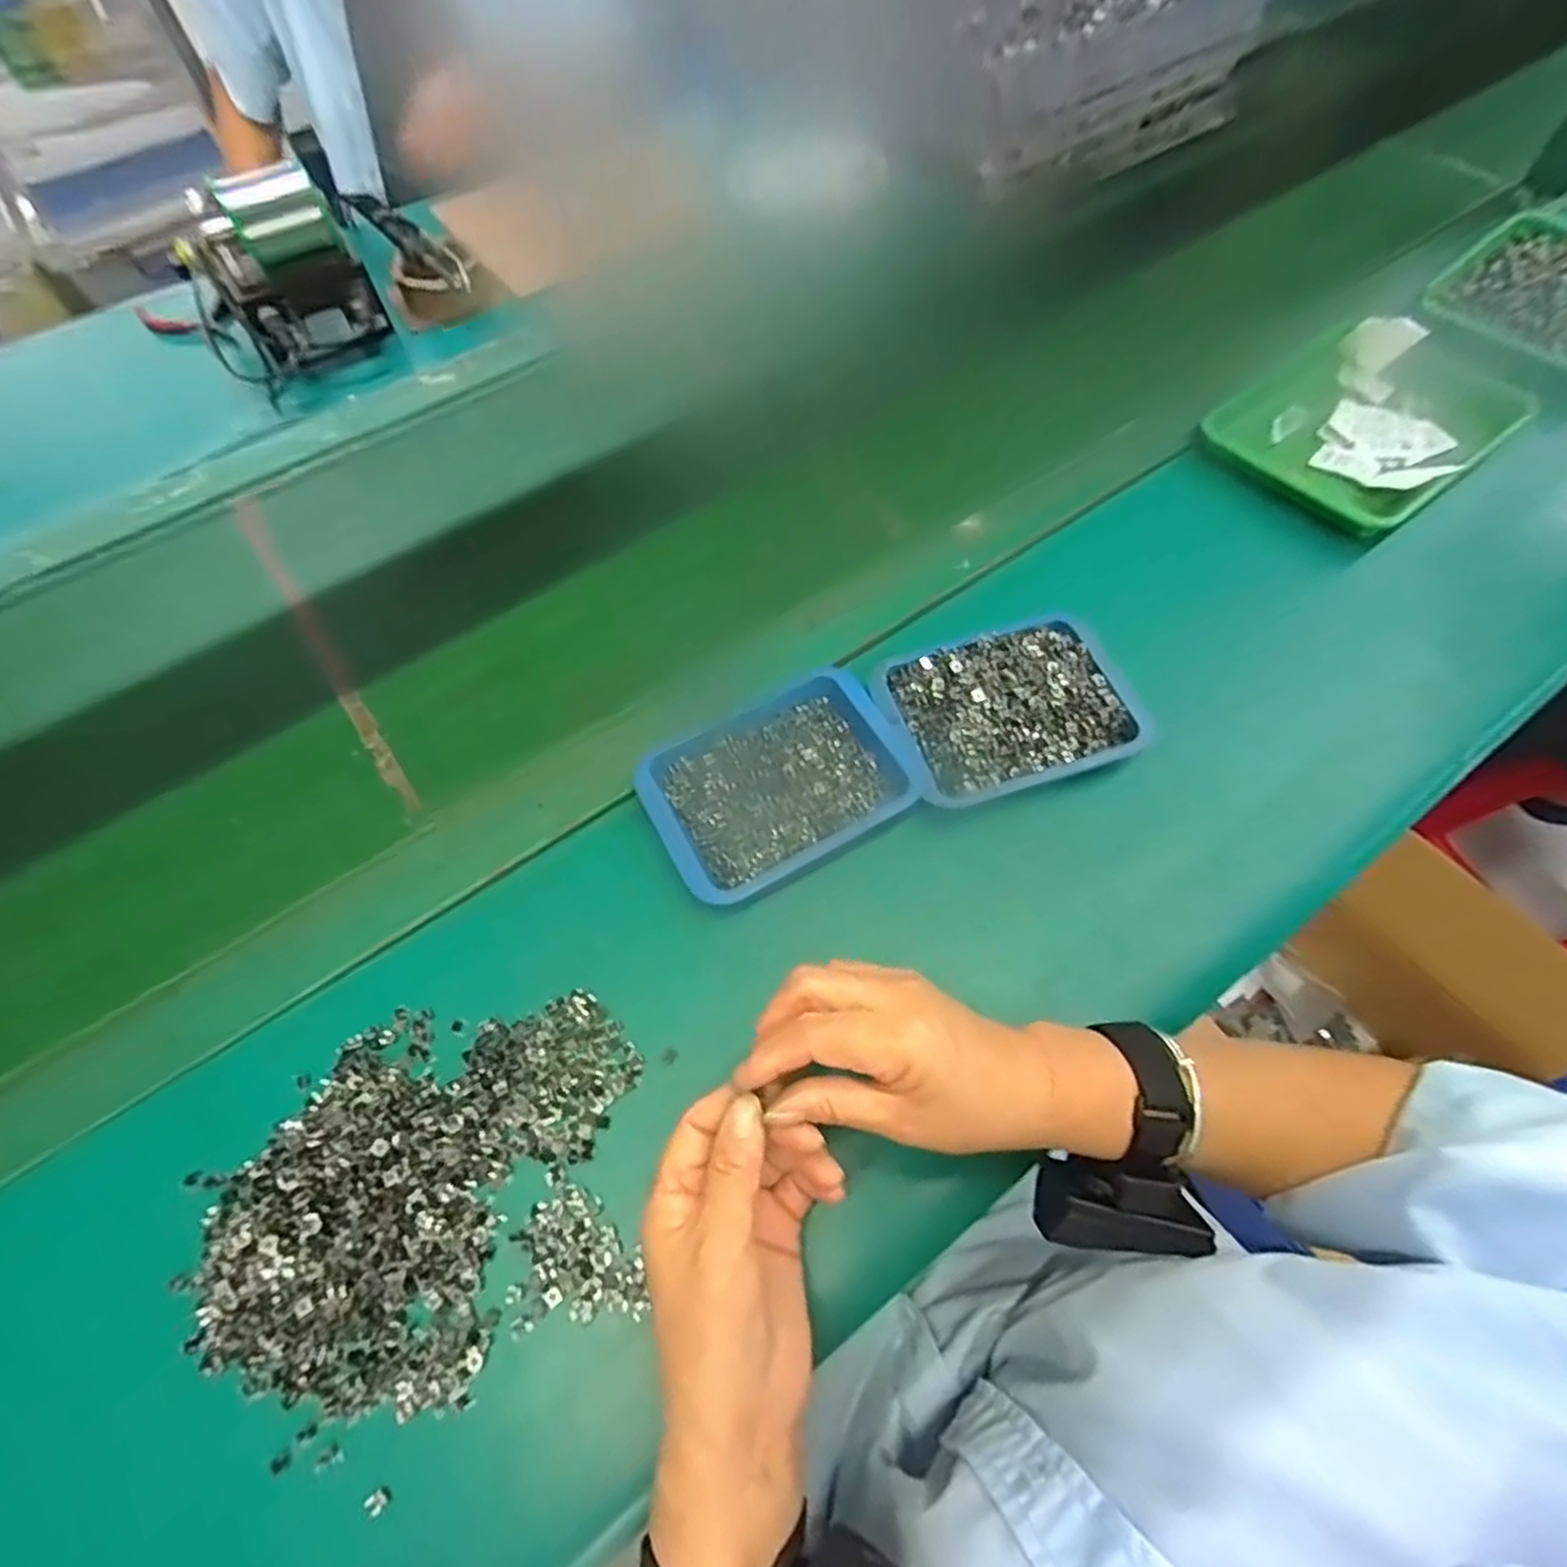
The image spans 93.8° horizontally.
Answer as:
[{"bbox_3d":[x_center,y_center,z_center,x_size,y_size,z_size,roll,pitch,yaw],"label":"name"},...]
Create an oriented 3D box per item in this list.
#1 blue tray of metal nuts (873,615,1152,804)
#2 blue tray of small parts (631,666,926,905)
[{"bbox_3d":[0.144,-0.049,0.469,0.153,0.025,0.115,-15,63,-5],"label":"blue tray of metal nuts"},{"bbox_3d":[-0.006,-0.004,0.461,0.156,0.020,0.116,-26,65,-11],"label":"blue tray of small parts"}]

